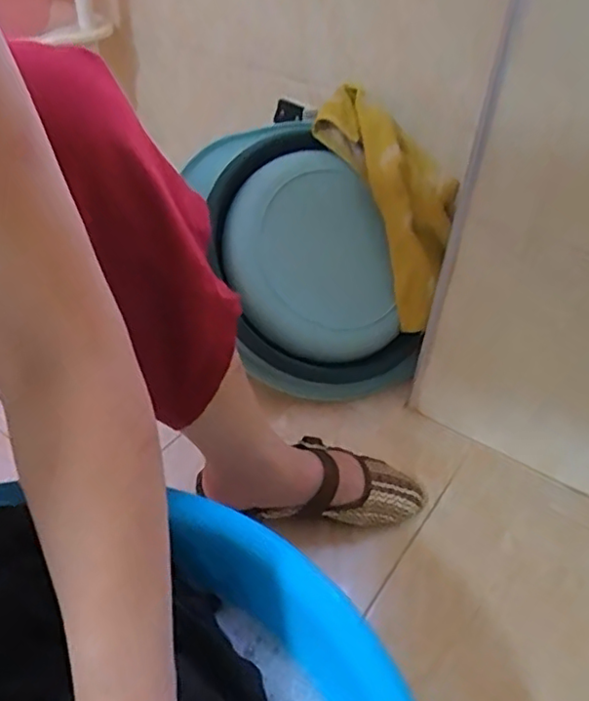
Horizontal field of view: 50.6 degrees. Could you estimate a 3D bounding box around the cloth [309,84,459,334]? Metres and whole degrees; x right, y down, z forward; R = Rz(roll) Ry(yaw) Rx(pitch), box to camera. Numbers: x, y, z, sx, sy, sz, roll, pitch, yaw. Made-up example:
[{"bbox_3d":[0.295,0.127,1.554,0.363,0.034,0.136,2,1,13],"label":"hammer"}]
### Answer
[{"bbox_3d":[0.152,-0.205,0.845,0.156,0.073,0.333,-23,91,-29],"label":"cloth"}]

